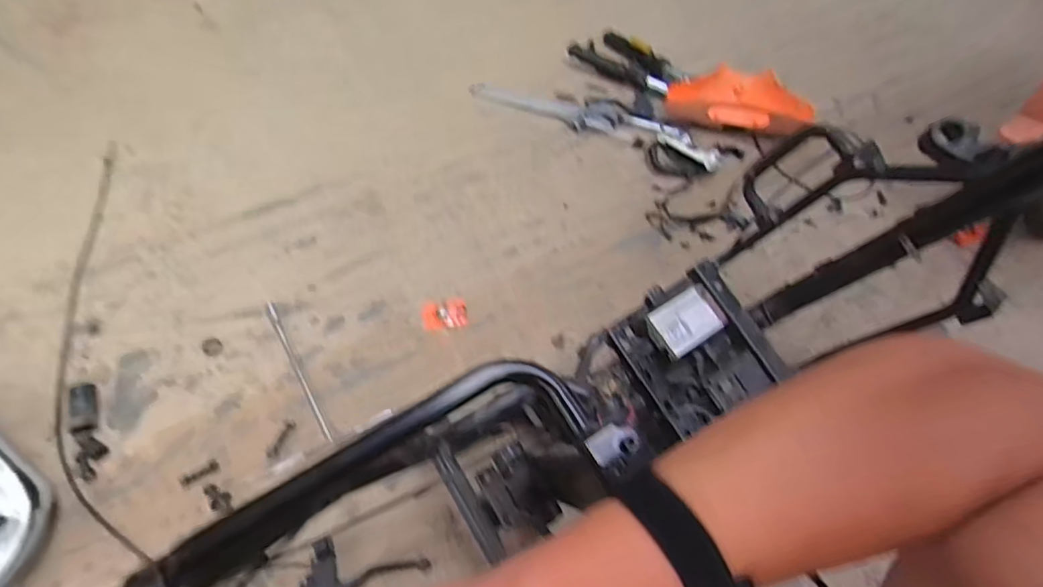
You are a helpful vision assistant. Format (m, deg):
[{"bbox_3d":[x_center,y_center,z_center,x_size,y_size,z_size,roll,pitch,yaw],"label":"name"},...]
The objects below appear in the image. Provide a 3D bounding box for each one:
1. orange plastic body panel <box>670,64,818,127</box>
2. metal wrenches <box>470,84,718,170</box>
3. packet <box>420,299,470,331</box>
[{"bbox_3d":[0.487,-0.429,1.184,0.315,0.080,0.167,15,54,8],"label":"orange plastic body panel"},{"bbox_3d":[0.157,-0.395,1.209,0.594,0.064,0.109,28,57,17],"label":"metal wrenches"},{"bbox_3d":[-0.130,0.034,0.903,0.076,0.018,0.057,-10,54,-10],"label":"packet"}]

